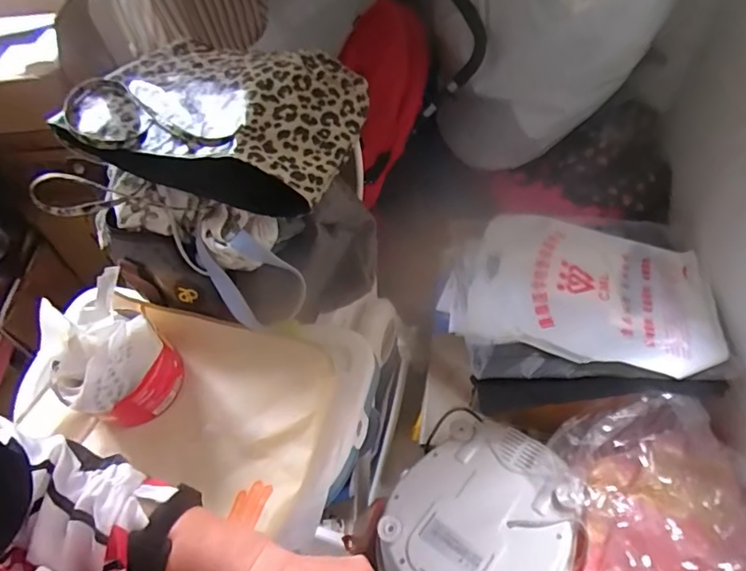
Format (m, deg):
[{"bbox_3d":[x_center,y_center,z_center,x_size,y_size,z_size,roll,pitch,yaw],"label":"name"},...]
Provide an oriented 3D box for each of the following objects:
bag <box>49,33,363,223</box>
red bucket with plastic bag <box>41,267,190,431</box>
[{"bbox_3d":[-0.209,-0.242,0.706,0.369,0.070,0.263,13,57,14],"label":"bag"},{"bbox_3d":[-0.346,0.103,0.682,0.128,0.174,0.129,-29,57,-15],"label":"red bucket with plastic bag"}]

